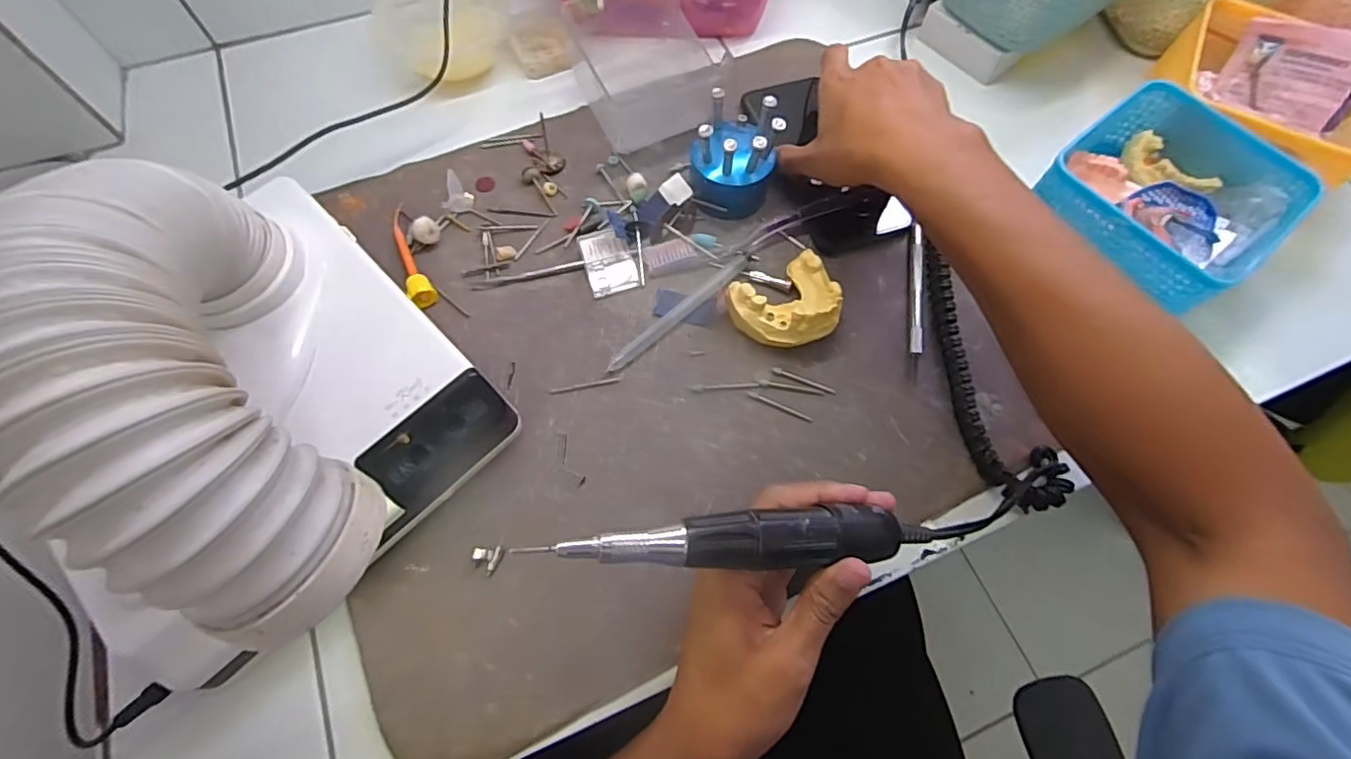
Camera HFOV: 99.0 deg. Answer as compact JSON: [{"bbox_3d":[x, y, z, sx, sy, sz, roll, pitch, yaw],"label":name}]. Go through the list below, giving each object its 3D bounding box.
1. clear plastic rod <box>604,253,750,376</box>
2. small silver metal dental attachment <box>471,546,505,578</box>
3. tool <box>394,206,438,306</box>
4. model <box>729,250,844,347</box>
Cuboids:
[{"bbox_3d":[0.003,-0.046,0.388,0.124,0.008,0.012,-40,73,-17],"label":"clear plastic rod"},{"bbox_3d":[-0.106,0.099,0.322,0.015,0.004,0.016,27,70,9],"label":"small silver metal dental attachment"},{"bbox_3d":[-0.185,-0.087,0.397,0.016,0.015,0.094,-25,70,-12],"label":"tool"},{"bbox_3d":[0.076,-0.049,0.375,0.070,0.037,0.058,-29,71,-13],"label":"model"}]

